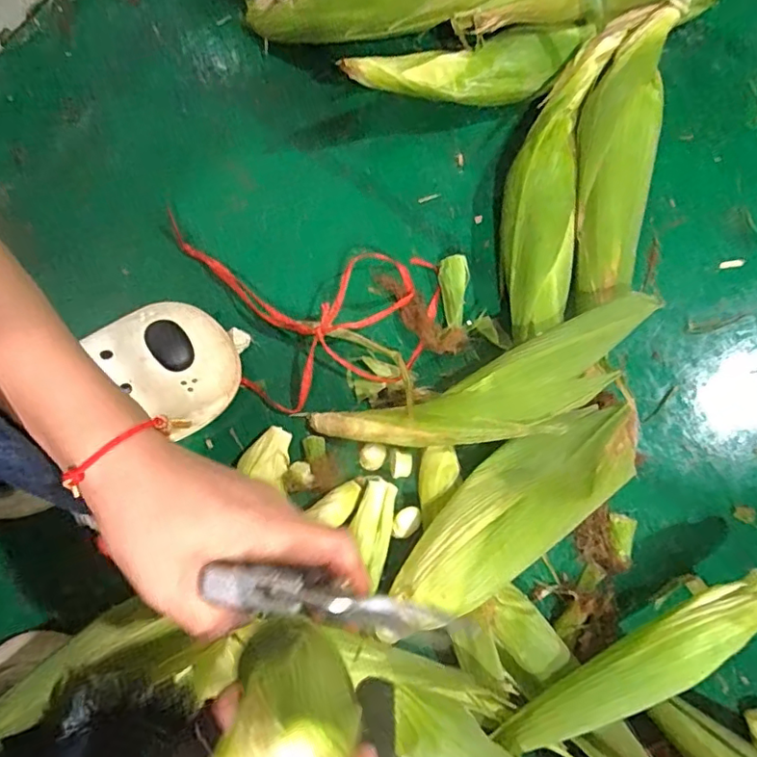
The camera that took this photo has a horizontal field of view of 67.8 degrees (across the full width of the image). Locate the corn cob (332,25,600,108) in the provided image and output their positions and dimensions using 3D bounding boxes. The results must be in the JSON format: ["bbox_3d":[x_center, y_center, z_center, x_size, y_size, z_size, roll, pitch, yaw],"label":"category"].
[{"bbox_3d":[0.080,-0.279,0.496,0.217,0.070,0.039,-10,81,0],"label":"corn cob"}]

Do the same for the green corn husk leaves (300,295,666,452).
[{"bbox_3d":[0.094,0.018,0.474,0.289,0.072,0.078,-19,81,-2],"label":"green corn husk leaves"}]

